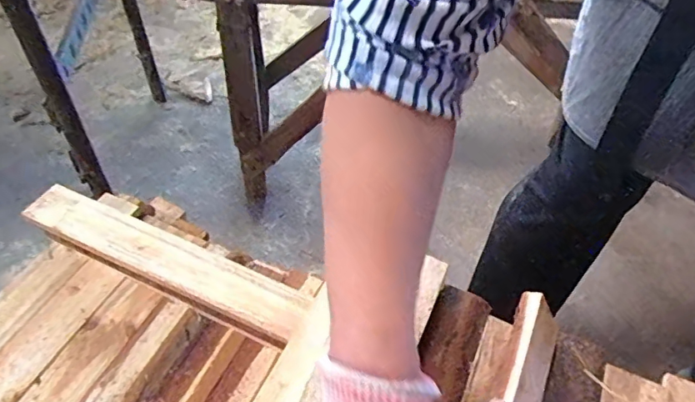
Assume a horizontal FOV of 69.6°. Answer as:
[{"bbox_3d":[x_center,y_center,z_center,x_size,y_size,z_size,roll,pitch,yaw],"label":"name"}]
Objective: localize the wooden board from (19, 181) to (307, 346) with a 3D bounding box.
[{"bbox_3d":[-0.198,0.059,0.533,0.334,0.034,0.062,21,49,14],"label":"wooden board"}]

